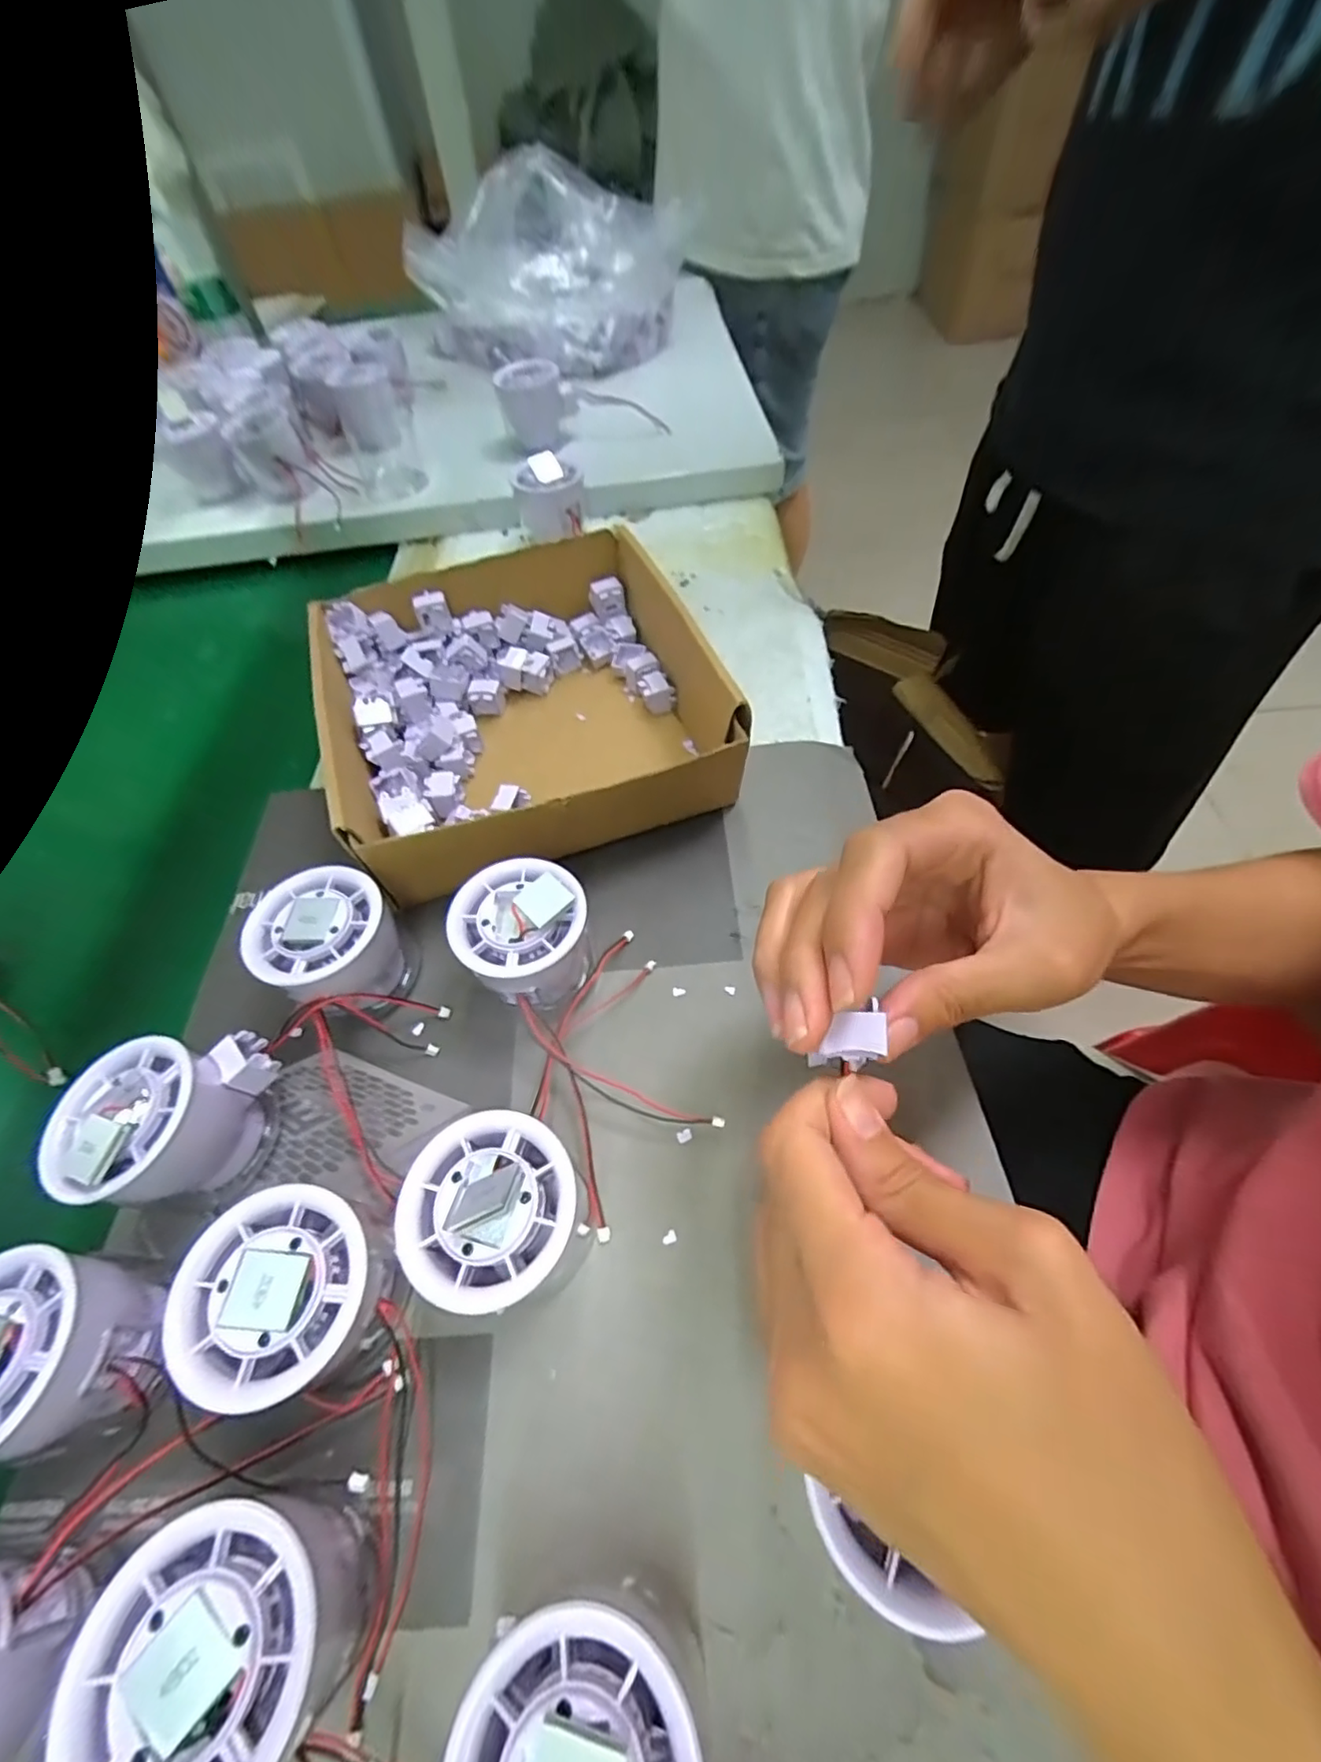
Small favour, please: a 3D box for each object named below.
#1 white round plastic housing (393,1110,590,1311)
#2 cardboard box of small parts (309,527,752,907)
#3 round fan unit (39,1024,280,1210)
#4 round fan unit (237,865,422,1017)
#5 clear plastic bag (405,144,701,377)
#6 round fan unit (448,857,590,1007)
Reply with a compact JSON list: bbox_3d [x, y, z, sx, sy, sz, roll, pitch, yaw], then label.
[{"bbox_3d":[-0.056,0.119,0.224,0.057,0.054,0.056,-6,55,2],"label":"white round plastic housing"},{"bbox_3d":[-0.080,-0.105,0.367,0.202,0.062,0.211,-20,58,-9],"label":"cardboard box of small parts"},{"bbox_3d":[-0.194,0.092,0.249,0.055,0.056,0.066,13,59,11],"label":"round fan unit"},{"bbox_3d":[-0.147,0.031,0.287,0.055,0.052,0.055,-2,57,2],"label":"round fan unit"},{"bbox_3d":[-0.111,-0.613,0.642,0.257,0.139,0.184,-3,57,1],"label":"clear plastic bag"},{"bbox_3d":[-0.059,0.029,0.281,0.056,0.056,0.063,-7,55,1],"label":"round fan unit"}]

